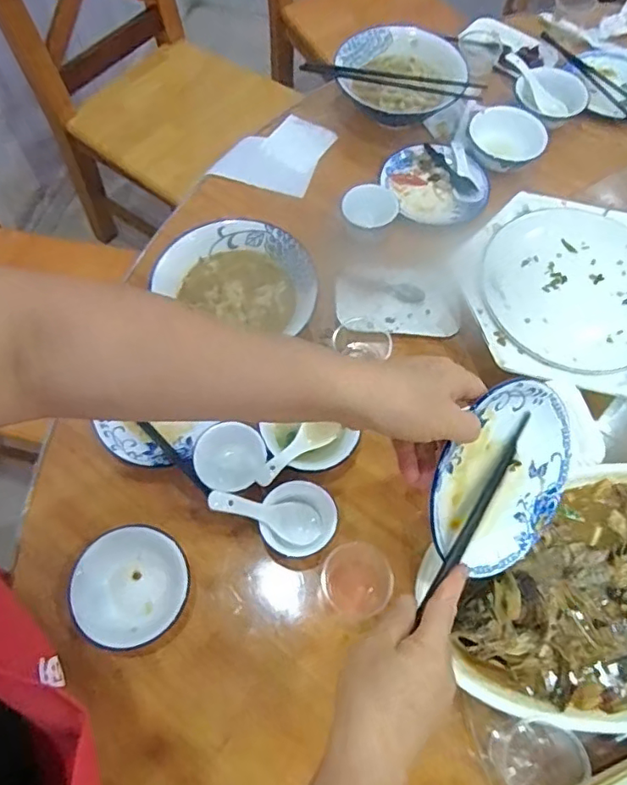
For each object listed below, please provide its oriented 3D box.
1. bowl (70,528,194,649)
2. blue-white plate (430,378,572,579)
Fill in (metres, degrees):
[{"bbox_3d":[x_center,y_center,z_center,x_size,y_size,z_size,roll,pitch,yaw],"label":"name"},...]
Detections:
[{"bbox_3d":[-0.178,0.195,0.562,0.107,0.056,0.109,1,65,-1],"label":"bowl"},{"bbox_3d":[0.150,0.068,0.450,0.152,0.017,0.156,-6,105,-31],"label":"blue-white plate"}]

